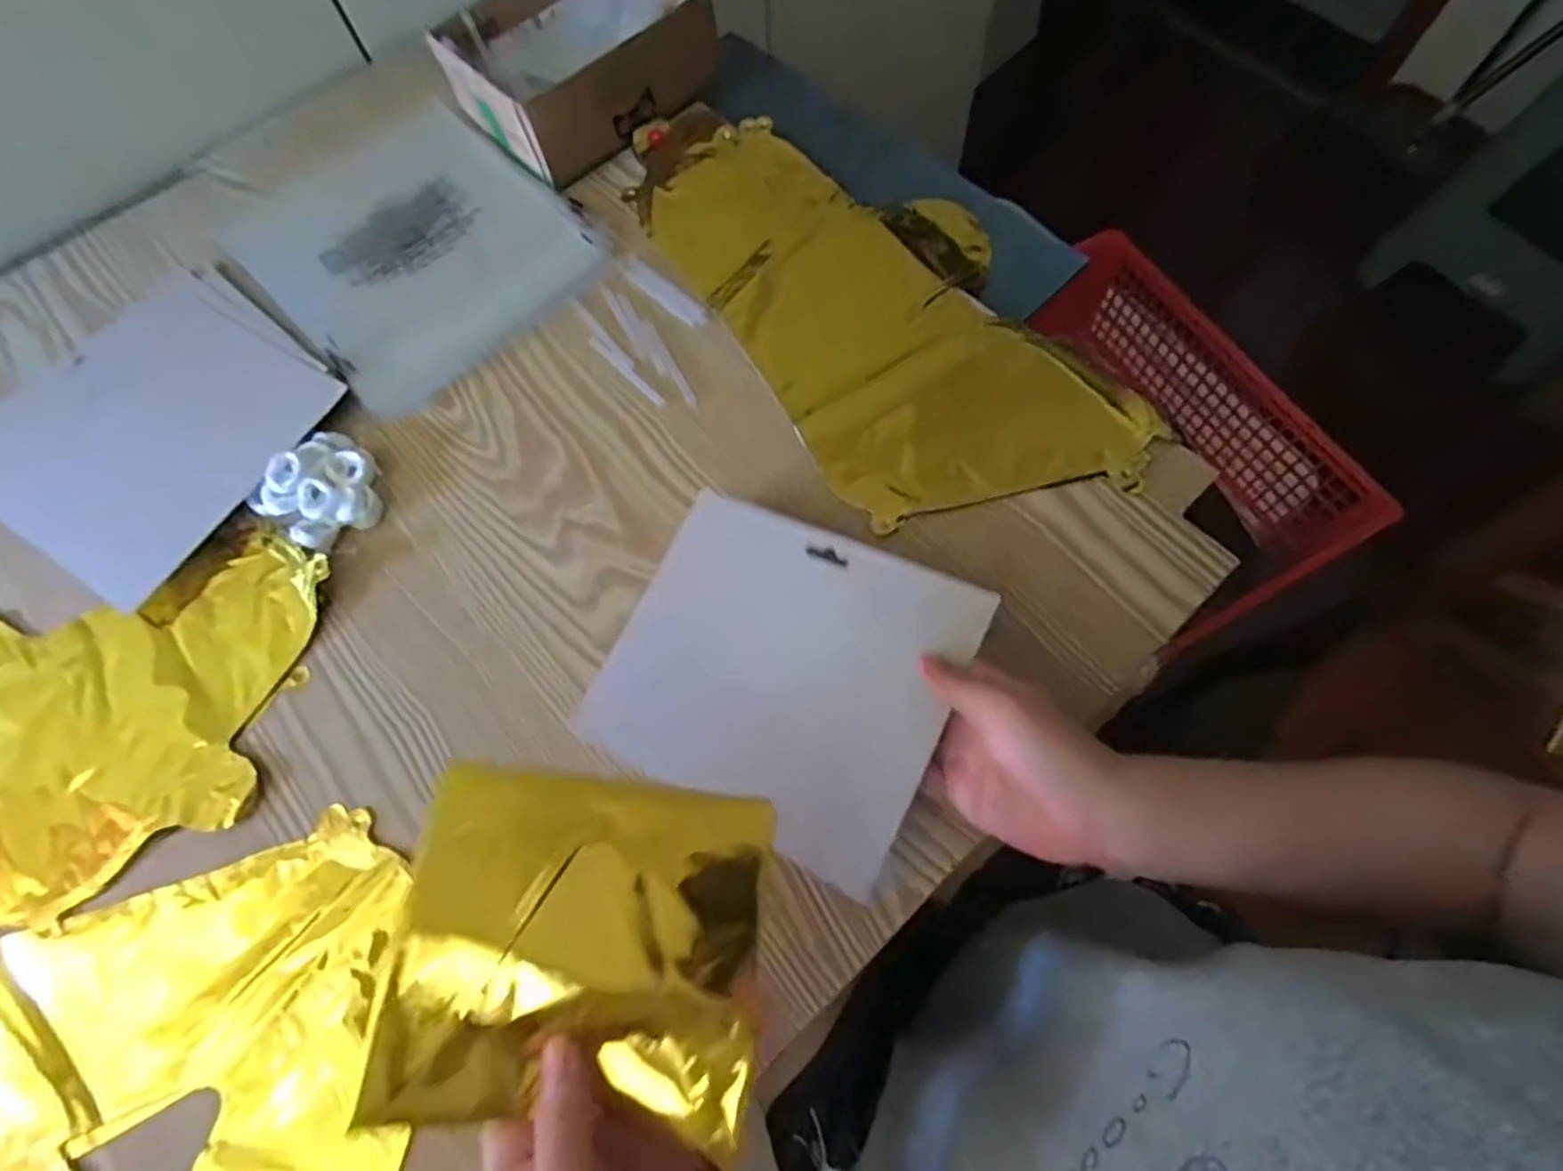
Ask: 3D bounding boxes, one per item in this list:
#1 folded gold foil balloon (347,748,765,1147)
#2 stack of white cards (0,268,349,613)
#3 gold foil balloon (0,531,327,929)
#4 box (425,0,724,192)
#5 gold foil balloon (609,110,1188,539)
[{"bbox_3d":[-0.077,0.137,0.281,0.133,0.027,0.125,5,69,5],"label":"folded gold foil balloon"},{"bbox_3d":[-0.427,-0.114,0.485,0.186,0.023,0.201,35,74,14],"label":"stack of white cards"},{"bbox_3d":[-0.509,0.058,0.430,0.427,0.008,0.219,7,69,5],"label":"gold foil balloon"},{"bbox_3d":[-0.157,-0.417,0.565,0.188,0.062,0.147,-38,72,-11],"label":"box"},{"bbox_3d":[0.061,-0.218,0.511,0.216,0.042,0.442,-29,70,-9],"label":"gold foil balloon"}]

